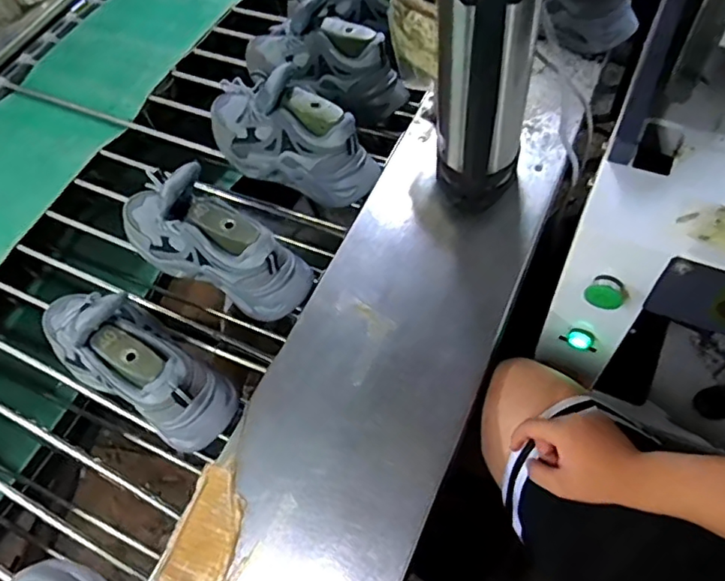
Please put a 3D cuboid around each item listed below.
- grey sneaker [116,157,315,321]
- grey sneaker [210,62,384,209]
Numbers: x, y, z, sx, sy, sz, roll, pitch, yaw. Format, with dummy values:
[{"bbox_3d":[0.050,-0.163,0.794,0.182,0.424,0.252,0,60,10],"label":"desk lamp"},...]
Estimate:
[{"bbox_3d":[-0.210,-0.077,0.735,0.286,0.146,0.095,26,67,17],"label":"grey sneaker"},{"bbox_3d":[-0.119,-0.234,0.822,0.289,0.148,0.091,24,67,17],"label":"grey sneaker"}]

